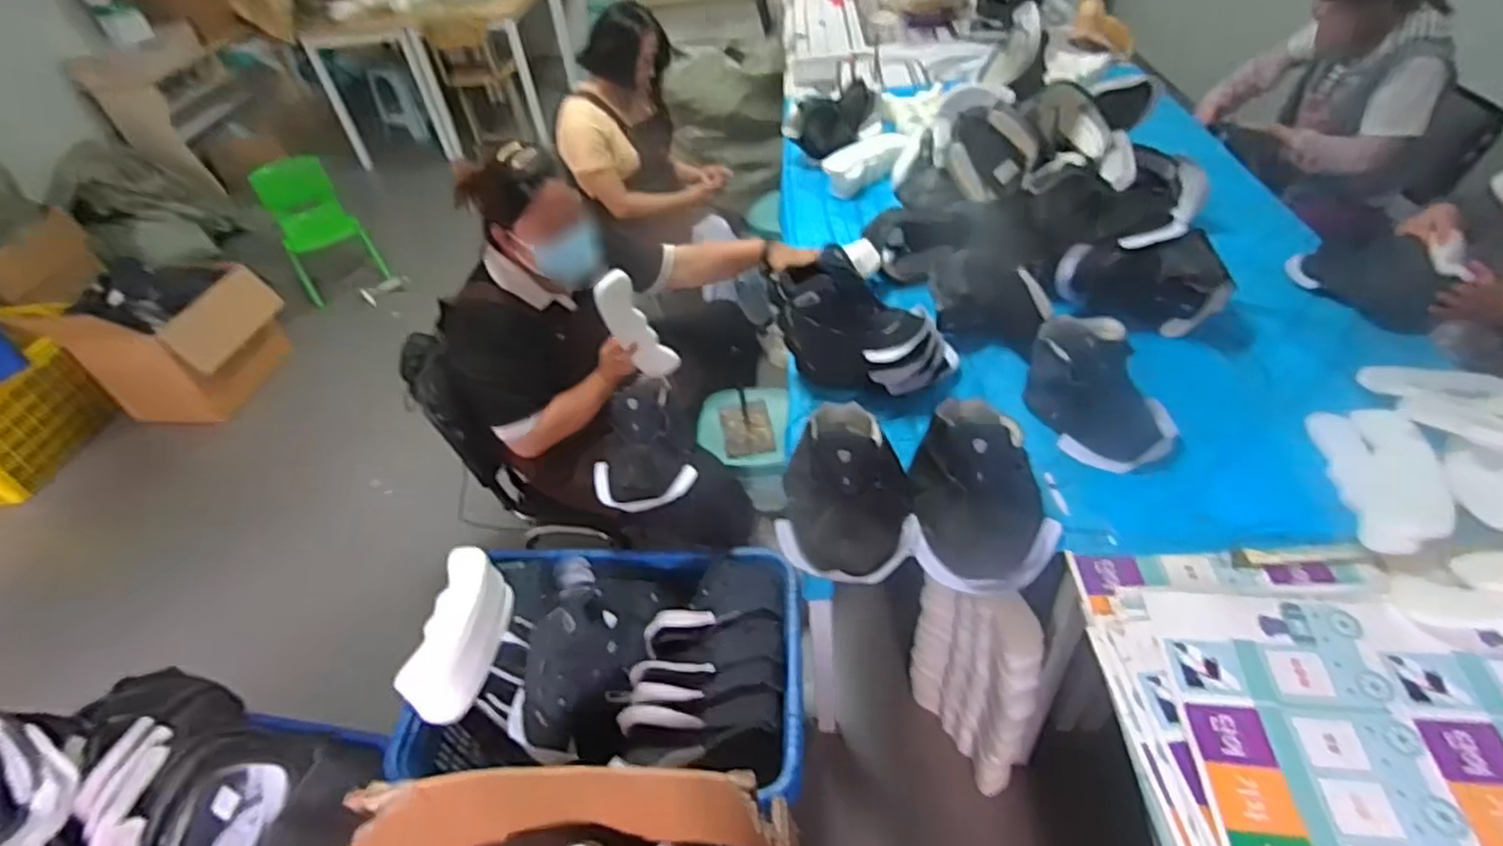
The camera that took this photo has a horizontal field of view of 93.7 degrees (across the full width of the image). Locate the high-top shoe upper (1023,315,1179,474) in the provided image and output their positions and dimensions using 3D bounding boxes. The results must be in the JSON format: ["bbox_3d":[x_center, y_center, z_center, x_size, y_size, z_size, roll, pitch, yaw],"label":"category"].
[{"bbox_3d":[0.593,-0.057,1.228,0.167,0.120,0.272,-21,46,-14],"label":"high-top shoe upper"}]

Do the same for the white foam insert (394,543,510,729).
[{"bbox_3d":[-0.527,0.382,1.275,0.093,0.129,0.279,-1,45,6],"label":"white foam insert"}]

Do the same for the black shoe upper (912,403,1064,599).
[{"bbox_3d":[0.367,0.106,1.123,0.212,0.208,0.258,0,45,7],"label":"black shoe upper"}]

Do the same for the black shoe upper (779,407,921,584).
[{"bbox_3d":[0.153,0.097,1.119,0.212,0.155,0.265,2,45,10],"label":"black shoe upper"}]

